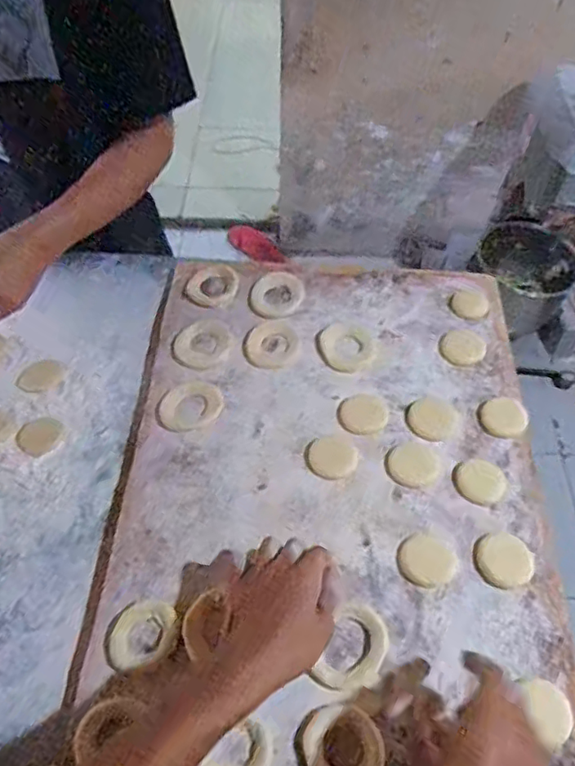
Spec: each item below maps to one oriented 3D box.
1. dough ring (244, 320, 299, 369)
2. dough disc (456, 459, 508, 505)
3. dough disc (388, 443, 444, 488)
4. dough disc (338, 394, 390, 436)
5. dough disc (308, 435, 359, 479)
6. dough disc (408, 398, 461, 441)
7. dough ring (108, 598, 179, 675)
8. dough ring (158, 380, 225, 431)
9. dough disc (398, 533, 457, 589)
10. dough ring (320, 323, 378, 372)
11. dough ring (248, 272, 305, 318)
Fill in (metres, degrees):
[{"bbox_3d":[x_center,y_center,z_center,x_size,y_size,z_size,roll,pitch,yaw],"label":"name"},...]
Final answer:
[{"bbox_3d":[-0.018,-0.045,0.678,0.060,0.004,0.068,27,59,16],"label":"dough ring"},{"bbox_3d":[0.193,0.097,0.579,0.049,0.004,0.047,1,56,-1],"label":"dough disc"},{"bbox_3d":[0.128,0.082,0.587,0.055,0.004,0.047,-9,56,-7],"label":"dough disc"},{"bbox_3d":[0.082,0.033,0.626,0.053,0.004,0.050,1,56,-1],"label":"dough disc"},{"bbox_3d":[0.046,0.076,0.593,0.049,0.004,0.046,1,56,-1],"label":"dough disc"},{"bbox_3d":[0.156,0.038,0.622,0.051,0.004,0.052,1,56,-1],"label":"dough disc"},{"bbox_3d":[-0.123,0.215,0.495,0.055,0.012,0.061,24,58,15],"label":"dough ring"},{"bbox_3d":[-0.104,0.024,0.630,0.069,0.005,0.056,-17,58,-13],"label":"dough ring"},{"bbox_3d":[0.128,0.163,0.534,0.051,0.004,0.047,1,56,-1],"label":"dough disc"},{"bbox_3d":[0.070,-0.043,0.677,0.062,0.004,0.067,1,55,-1],"label":"dough ring"},{"bbox_3d":[-0.013,-0.110,0.722,0.065,0.005,0.071,1,56,-1],"label":"dough ring"}]

